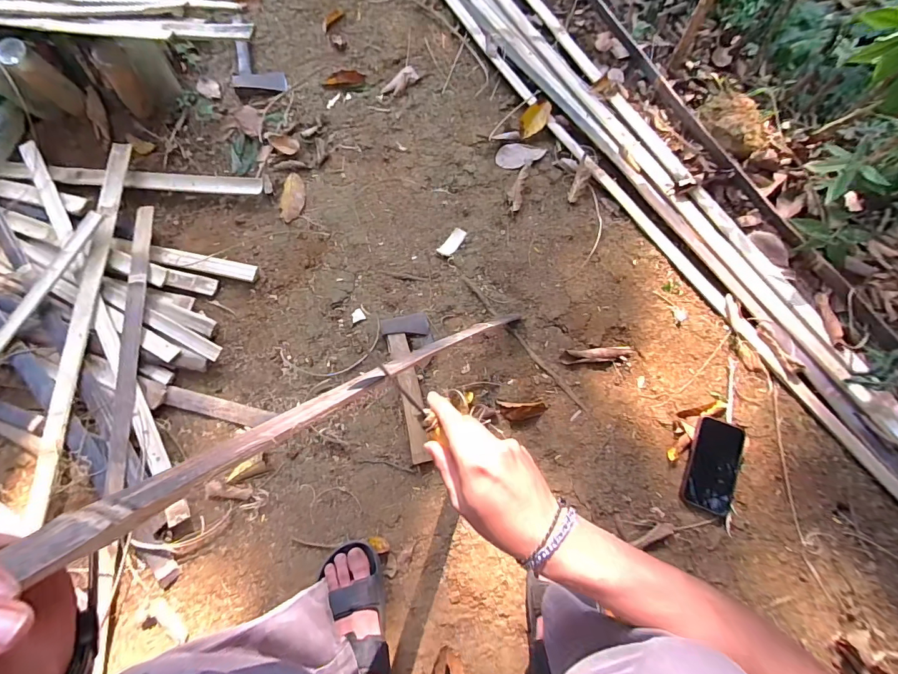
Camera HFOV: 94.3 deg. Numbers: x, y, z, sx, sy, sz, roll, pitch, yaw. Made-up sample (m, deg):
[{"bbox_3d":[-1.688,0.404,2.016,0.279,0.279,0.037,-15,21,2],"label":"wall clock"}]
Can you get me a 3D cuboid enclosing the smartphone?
[{"bbox_3d":[0.439,0.211,0.689,0.080,0.015,0.148,19,78,10],"label":"smartphone"}]

